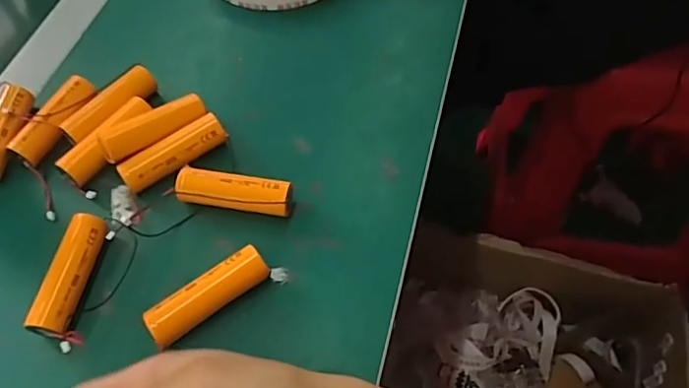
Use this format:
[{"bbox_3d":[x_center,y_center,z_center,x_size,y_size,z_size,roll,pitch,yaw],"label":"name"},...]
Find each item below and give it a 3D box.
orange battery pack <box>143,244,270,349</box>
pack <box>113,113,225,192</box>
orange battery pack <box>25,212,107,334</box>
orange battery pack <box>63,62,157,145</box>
[{"bbox_3d":[-0.077,0.059,0.319,0.071,0.022,0.021,-35,62,-19],"label":"orange battery pack"},{"bbox_3d":[-0.112,-0.024,0.371,0.071,0.023,0.020,-34,62,-18],"label":"pack"},{"bbox_3d":[-0.160,0.047,0.330,0.022,0.018,0.072,5,57,6],"label":"orange battery pack"},{"bbox_3d":[-0.164,-0.064,0.389,0.018,0.015,0.070,36,65,23],"label":"orange battery pack"}]

